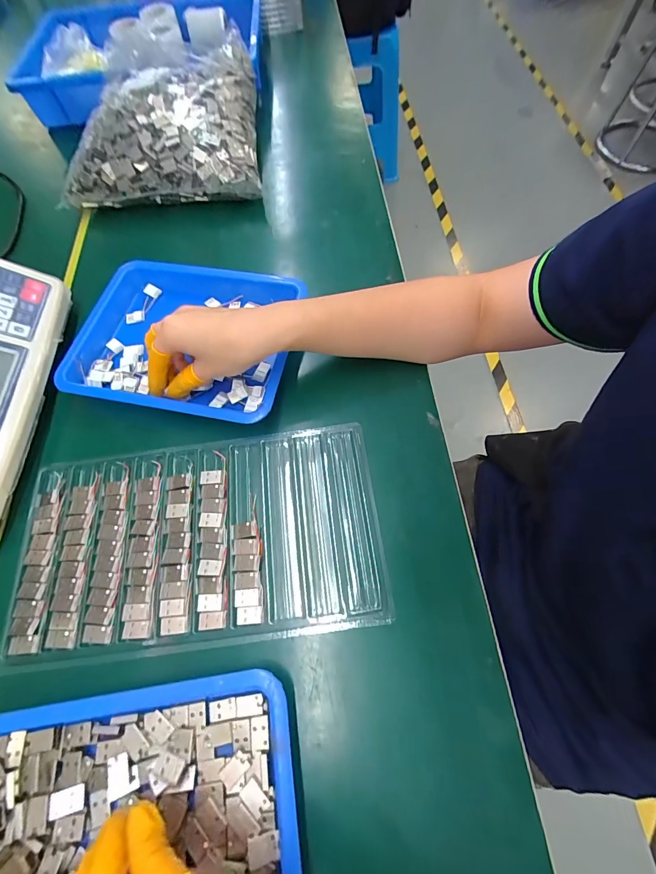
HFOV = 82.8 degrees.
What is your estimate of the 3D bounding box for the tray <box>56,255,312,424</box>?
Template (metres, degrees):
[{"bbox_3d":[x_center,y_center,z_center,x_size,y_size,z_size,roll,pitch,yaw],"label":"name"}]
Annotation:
[{"bbox_3d":[-0.140,-0.099,0.372,0.204,0.035,0.166,11,65,4],"label":"tray"}]

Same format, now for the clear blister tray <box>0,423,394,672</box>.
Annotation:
[{"bbox_3d":[-0.103,0.080,0.301,0.285,0.014,0.155,-6,65,-3],"label":"clear blister tray"}]

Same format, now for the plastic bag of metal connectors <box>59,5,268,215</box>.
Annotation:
[{"bbox_3d":[-0.208,-0.410,0.467,0.230,0.111,0.218,-2,65,2],"label":"plastic bag of metal connectors"}]

